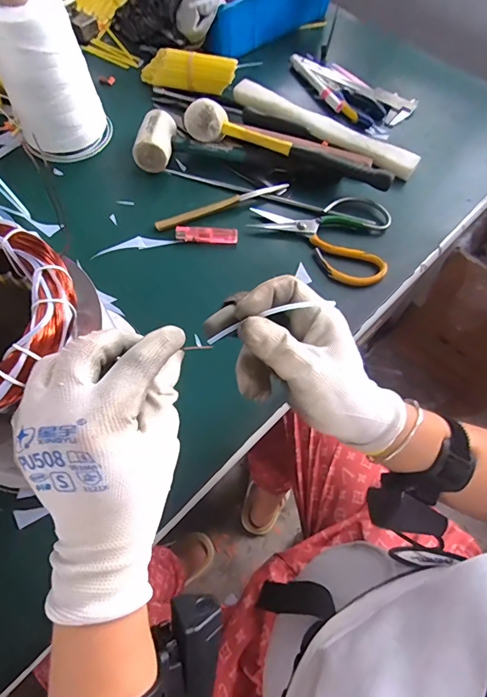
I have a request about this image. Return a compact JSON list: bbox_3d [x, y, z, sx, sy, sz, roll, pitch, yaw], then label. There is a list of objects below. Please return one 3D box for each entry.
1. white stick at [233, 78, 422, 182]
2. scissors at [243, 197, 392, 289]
[{"bbox_3d":[0.114,-0.325,0.576,0.294,0.017,0.038,31,67,12],"label":"white stick"},{"bbox_3d":[0.115,-0.159,0.508,0.179,0.009,0.133,36,68,14],"label":"scissors"}]

